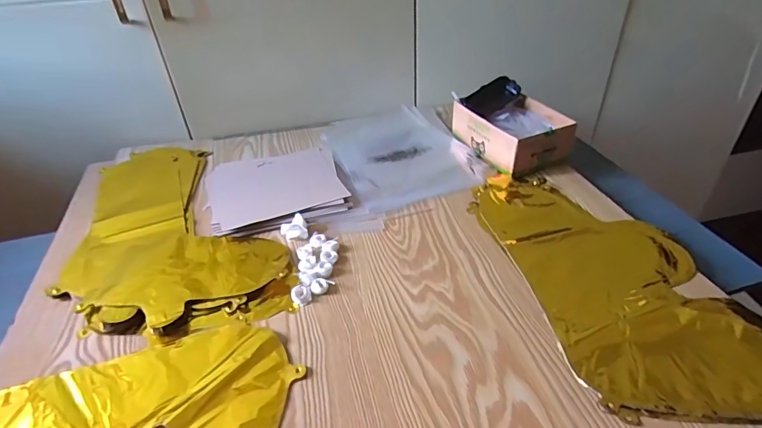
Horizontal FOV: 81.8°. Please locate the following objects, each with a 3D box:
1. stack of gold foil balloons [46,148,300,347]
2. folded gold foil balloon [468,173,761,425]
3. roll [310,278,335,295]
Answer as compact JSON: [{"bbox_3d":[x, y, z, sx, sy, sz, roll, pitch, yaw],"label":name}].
[{"bbox_3d":[-0.309,0.016,0.628,0.241,0.015,0.452,-21,40,-22],"label":"stack of gold foil balloons"},{"bbox_3d":[0.274,0.061,0.528,0.221,0.017,0.411,-9,37,-8],"label":"folded gold foil balloon"},{"bbox_3d":[-0.072,0.086,0.529,0.027,0.010,0.019,-25,42,-26],"label":"roll"}]

